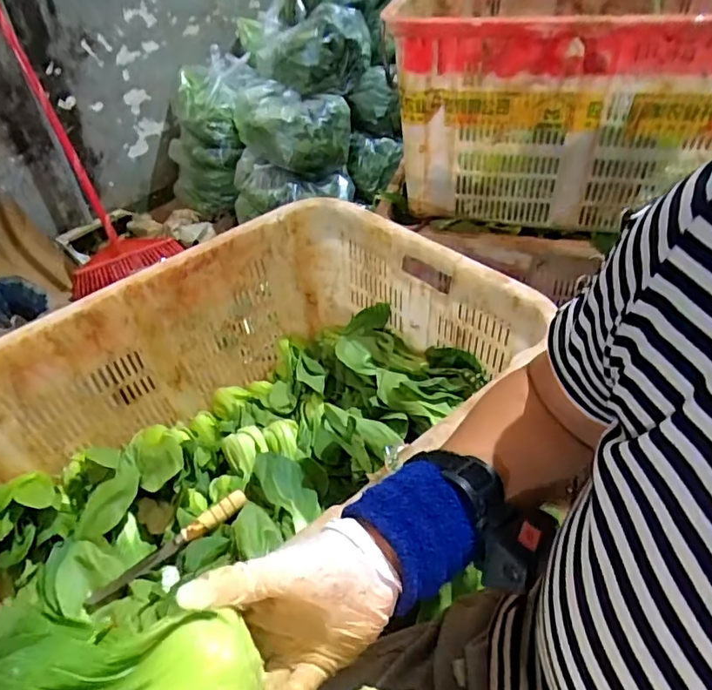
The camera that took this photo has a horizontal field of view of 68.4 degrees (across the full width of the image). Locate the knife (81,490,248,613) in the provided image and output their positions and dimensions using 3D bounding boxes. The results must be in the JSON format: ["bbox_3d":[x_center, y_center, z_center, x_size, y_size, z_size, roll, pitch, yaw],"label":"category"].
[{"bbox_3d":[-0.221,0.240,0.621,0.202,0.019,0.021,-31,48,-24],"label":"knife"}]

